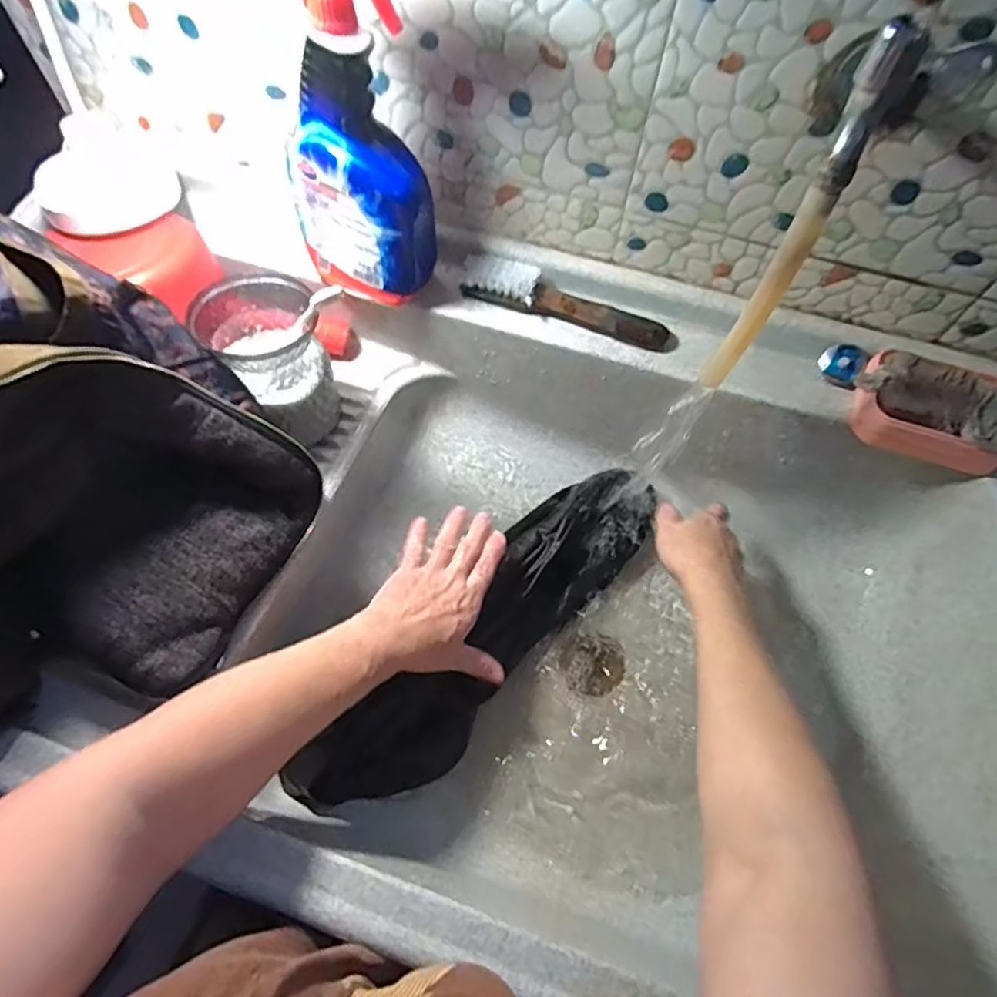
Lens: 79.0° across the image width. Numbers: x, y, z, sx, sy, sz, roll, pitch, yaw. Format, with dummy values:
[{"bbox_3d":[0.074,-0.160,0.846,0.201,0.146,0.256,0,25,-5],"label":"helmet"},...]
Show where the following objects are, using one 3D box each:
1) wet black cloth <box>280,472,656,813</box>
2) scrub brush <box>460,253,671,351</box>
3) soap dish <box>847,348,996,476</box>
[{"bbox_3d":[0.006,0.126,0.578,0.439,0.113,0.081,-43,30,-25],"label":"wet black cloth"},{"bbox_3d":[0.063,-0.187,0.576,0.201,0.032,0.042,17,62,7],"label":"scrub brush"},{"bbox_3d":[0.370,-0.075,0.513,0.122,0.041,0.083,17,62,7],"label":"soap dish"}]

